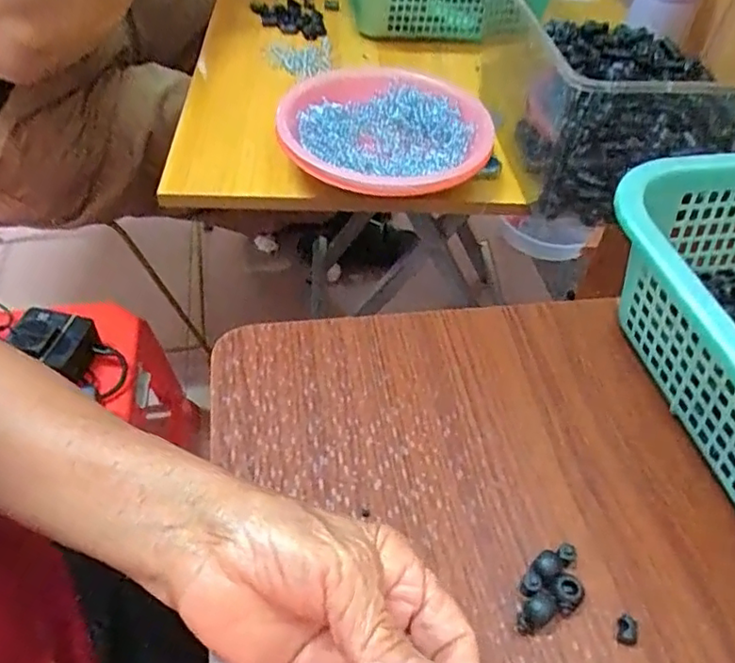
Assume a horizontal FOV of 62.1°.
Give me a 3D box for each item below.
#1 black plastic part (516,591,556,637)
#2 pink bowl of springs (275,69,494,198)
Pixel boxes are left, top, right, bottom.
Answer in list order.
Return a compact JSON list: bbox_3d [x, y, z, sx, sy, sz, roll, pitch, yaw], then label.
[{"bbox_3d":[0.079,0.133,0.285,0.013,0.015,0.020,32,54,23],"label":"black plastic part"},{"bbox_3d":[0.016,-0.189,0.564,0.190,0.035,0.209,1,48,-2],"label":"pink bowl of springs"}]

